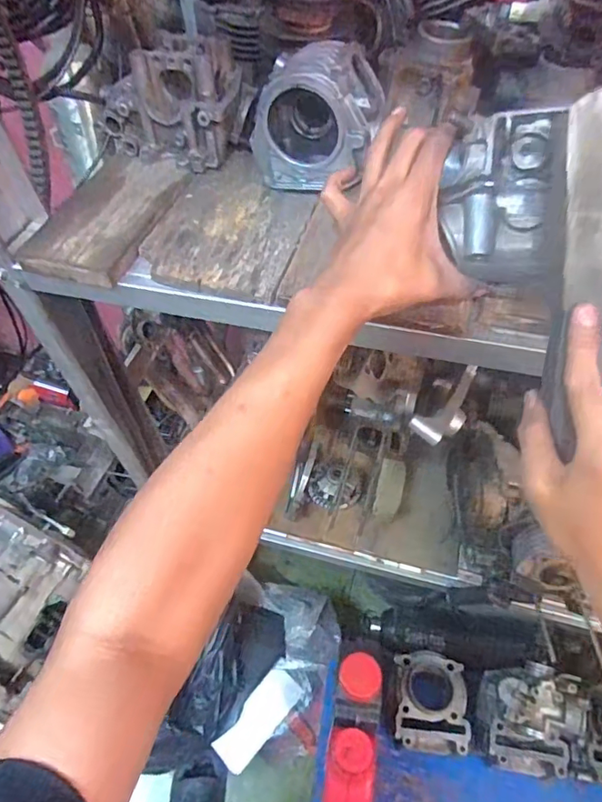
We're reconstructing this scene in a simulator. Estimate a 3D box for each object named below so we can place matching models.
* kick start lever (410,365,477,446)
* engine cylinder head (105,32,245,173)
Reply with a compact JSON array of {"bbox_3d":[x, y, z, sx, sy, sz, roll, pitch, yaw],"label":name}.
[{"bbox_3d":[0.251,0.006,0.846,0.059,0.026,0.175,36,63,26],"label":"kick start lever"},{"bbox_3d":[-0.140,-0.344,0.594,0.155,0.092,0.116,11,55,12],"label":"engine cylinder head"}]

